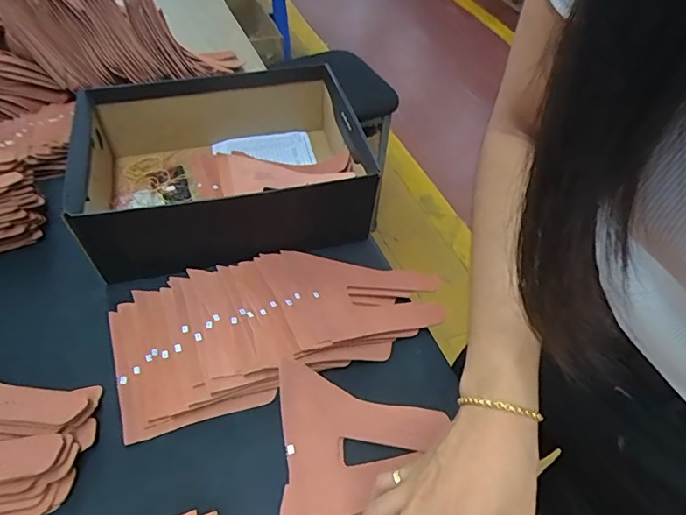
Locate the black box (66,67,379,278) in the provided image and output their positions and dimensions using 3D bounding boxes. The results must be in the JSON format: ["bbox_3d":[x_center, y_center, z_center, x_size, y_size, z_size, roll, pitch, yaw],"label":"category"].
[{"bbox_3d":[-0.153,-0.127,0.632,0.352,0.099,0.255,-11,51,-13],"label":"black box"}]

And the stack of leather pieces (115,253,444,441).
[{"bbox_3d":[-0.067,0.059,0.541,0.355,0.037,0.176,-13,52,-15],"label":"stack of leather pieces"}]

